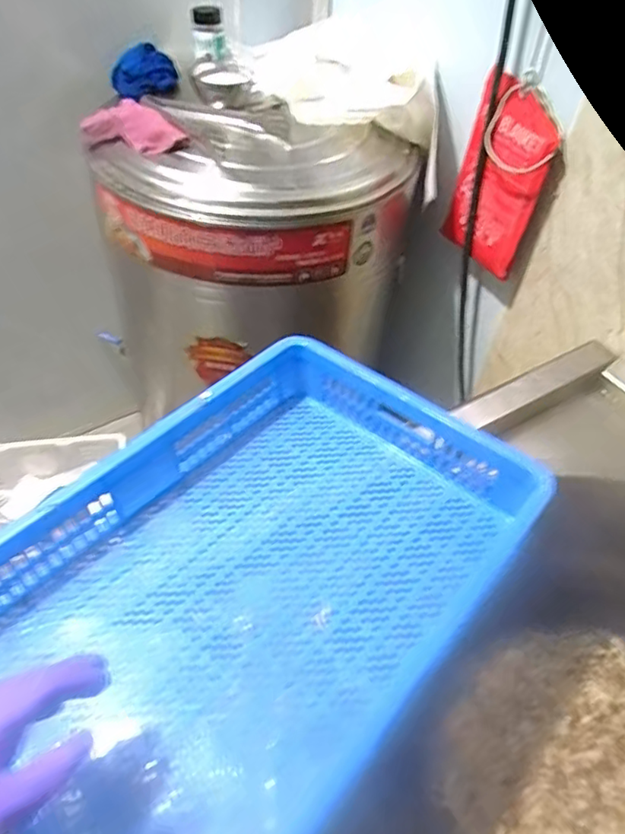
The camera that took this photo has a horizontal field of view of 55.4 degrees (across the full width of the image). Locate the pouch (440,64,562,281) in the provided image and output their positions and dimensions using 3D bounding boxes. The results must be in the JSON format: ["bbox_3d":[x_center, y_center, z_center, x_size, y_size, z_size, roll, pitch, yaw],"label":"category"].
[{"bbox_3d":[0.359,-0.460,1.159,0.055,0.319,0.215,-17,54,-28],"label":"pouch"}]

